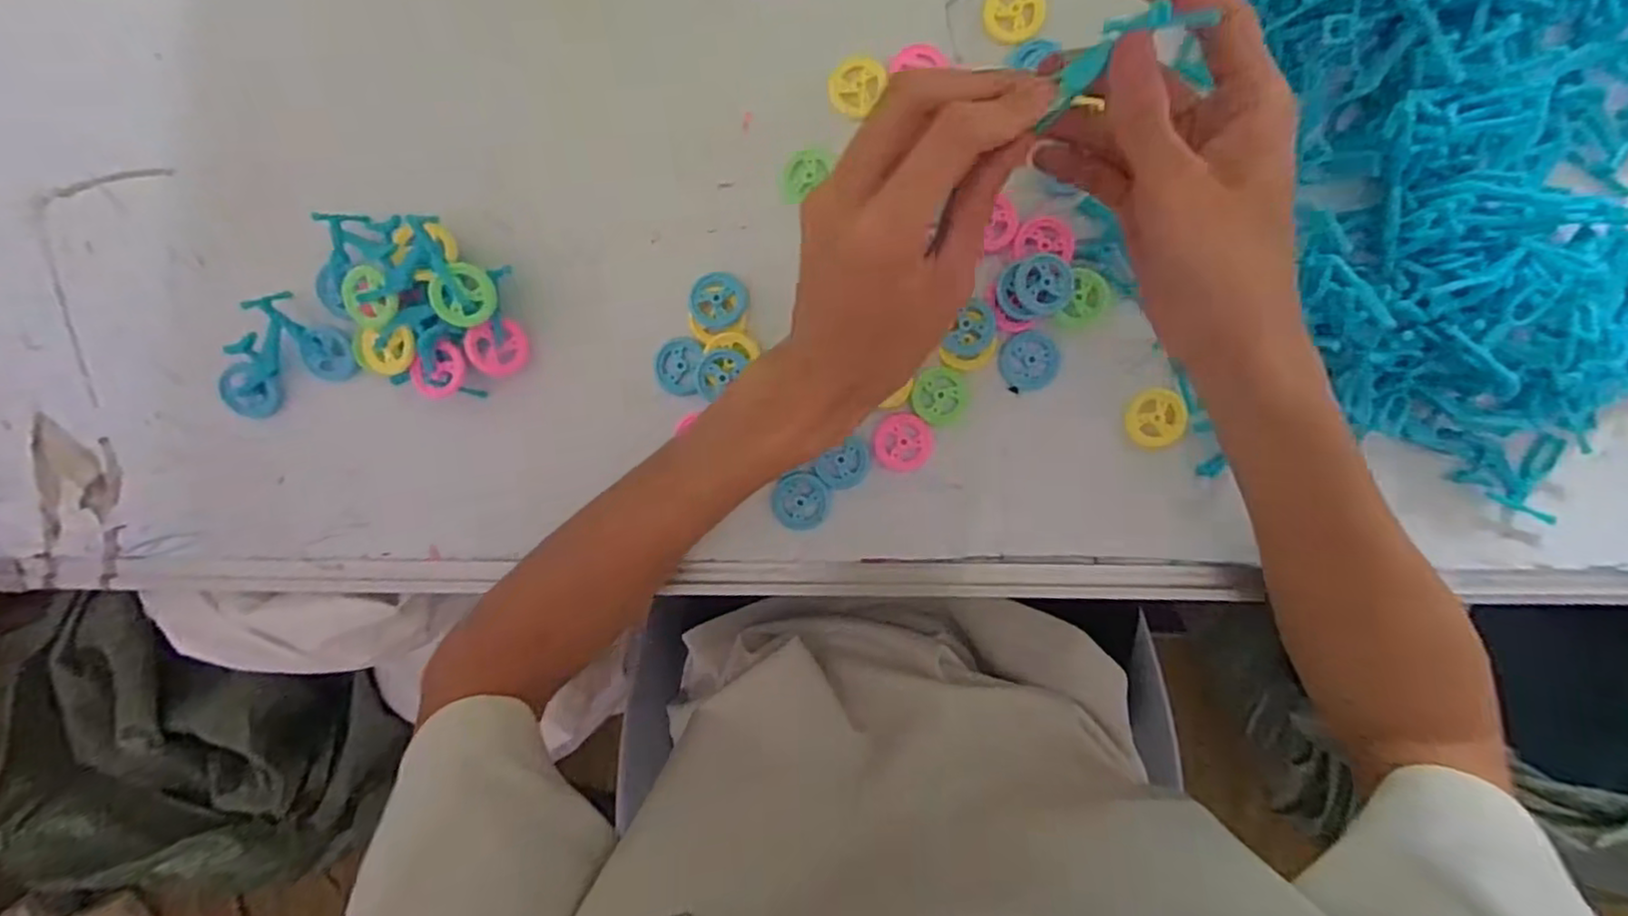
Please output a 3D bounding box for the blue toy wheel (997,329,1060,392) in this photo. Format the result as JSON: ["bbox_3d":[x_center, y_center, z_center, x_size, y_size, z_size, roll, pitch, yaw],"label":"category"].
[{"bbox_3d":[0.110,-0.050,0.357,0.030,0.004,0.029,0,95,4],"label":"blue toy wheel"}]

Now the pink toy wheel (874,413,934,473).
[{"bbox_3d":[0.047,-0.008,0.364,0.030,0.004,0.030,0,95,4],"label":"pink toy wheel"}]

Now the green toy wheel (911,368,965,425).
[{"bbox_3d":[0.065,-0.032,0.362,0.027,0.004,0.029,0,95,4],"label":"green toy wheel"}]

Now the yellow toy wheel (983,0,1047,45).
[{"bbox_3d":[0.099,-0.221,0.347,0.030,0.004,0.030,0,95,4],"label":"yellow toy wheel"}]

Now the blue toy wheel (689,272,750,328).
[{"bbox_3d":[-0.049,-0.081,0.361,0.029,0.006,0.028,-5,94,5],"label":"blue toy wheel"}]

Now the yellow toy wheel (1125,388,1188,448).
[{"bbox_3d":[0.173,-0.020,0.354,0.028,0.005,0.029,0,95,4],"label":"yellow toy wheel"}]

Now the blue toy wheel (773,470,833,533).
[{"bbox_3d":[-0.006,0.023,0.369,0.030,0.004,0.030,-5,94,5],"label":"blue toy wheel"}]

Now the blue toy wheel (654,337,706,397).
[{"bbox_3d":[-0.071,-0.048,0.367,0.027,0.008,0.030,15,96,3],"label":"blue toy wheel"}]

